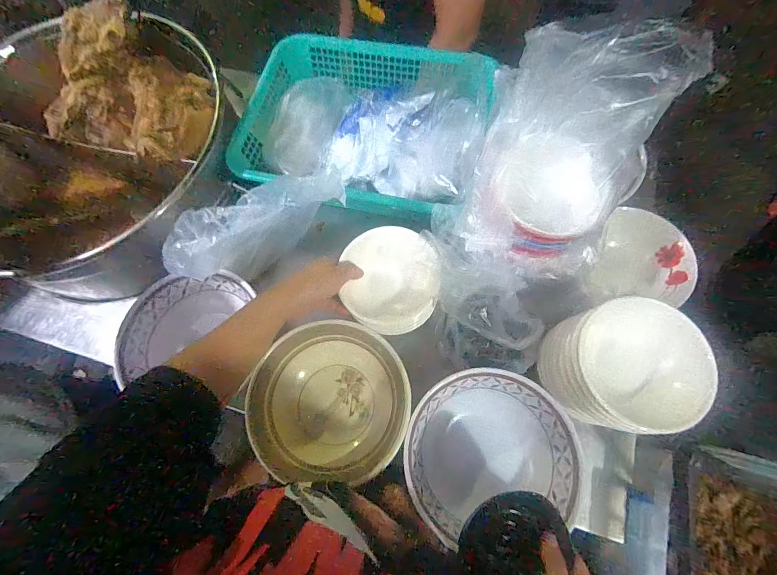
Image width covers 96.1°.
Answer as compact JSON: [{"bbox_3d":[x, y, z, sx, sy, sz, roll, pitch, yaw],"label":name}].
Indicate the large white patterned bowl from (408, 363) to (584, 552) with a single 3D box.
[{"bbox_3d":[0.119,0.191,0.427,0.193,0.057,0.171,-13,70,-2],"label":"large white patterned bowl"}]

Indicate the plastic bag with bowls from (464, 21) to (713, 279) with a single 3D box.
[{"bbox_3d":[0.169,-0.125,0.353,0.166,0.182,0.160,22,72,10],"label":"plastic bag with bowls"}]

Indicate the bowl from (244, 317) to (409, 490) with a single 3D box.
[{"bbox_3d":[-0.072,0.143,0.455,0.192,0.065,0.195,-1,70,2],"label":"bowl"}]

